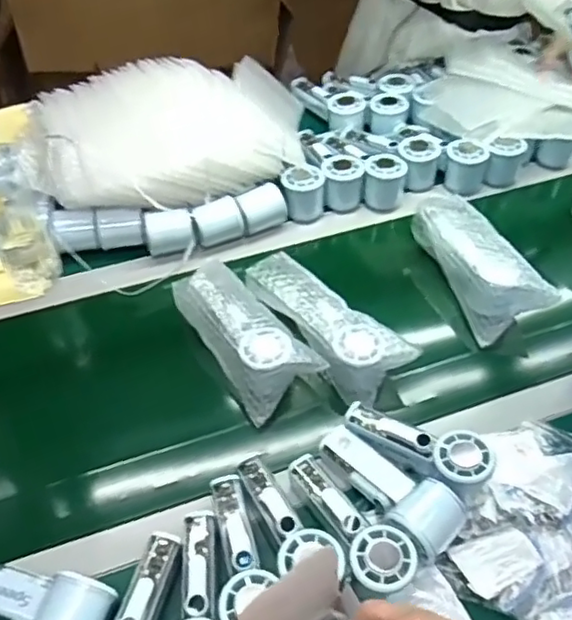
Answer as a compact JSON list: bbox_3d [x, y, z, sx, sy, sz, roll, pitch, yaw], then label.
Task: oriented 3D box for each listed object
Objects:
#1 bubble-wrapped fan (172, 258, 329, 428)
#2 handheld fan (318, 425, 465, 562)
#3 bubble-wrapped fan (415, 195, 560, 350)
[{"bbox_3d":[-0.054,0.021,0.717,0.086,0.066,0.196,-31,59,-22],"label":"bubble-wrapped fan"},{"bbox_3d":[0.100,0.174,0.613,0.062,0.044,0.151,-33,43,-23],"label":"handheld fan"},{"bbox_3d":[0.245,-0.058,0.787,0.087,0.070,0.197,-17,55,-13],"label":"bubble-wrapped fan"}]

